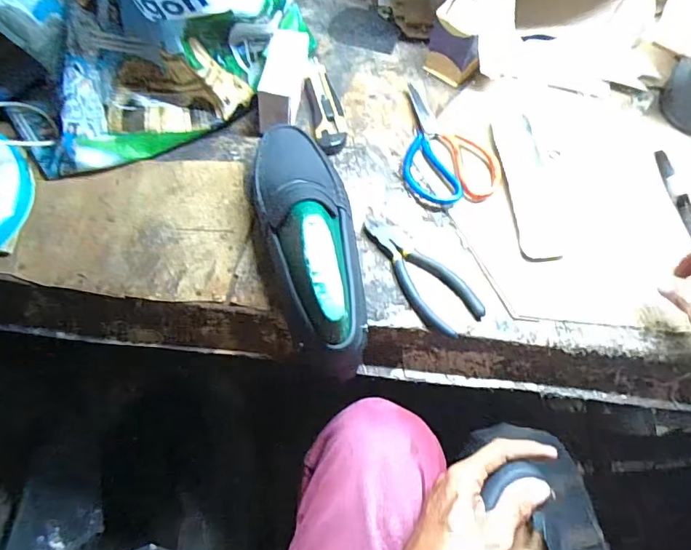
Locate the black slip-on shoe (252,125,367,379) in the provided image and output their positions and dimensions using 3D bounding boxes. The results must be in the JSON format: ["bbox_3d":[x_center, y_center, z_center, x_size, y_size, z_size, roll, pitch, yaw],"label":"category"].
[{"bbox_3d":[-0.033,-0.042,0.451,0.089,0.097,0.270,-9,64,-7],"label":"black slip-on shoe"}]

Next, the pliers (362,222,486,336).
[{"bbox_3d":[0.073,-0.004,0.484,0.058,0.014,0.148,-31,69,-16],"label":"pliers"}]

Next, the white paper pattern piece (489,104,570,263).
[{"bbox_3d":[0.205,-0.109,0.538,0.052,0.007,0.197,-2,69,-7],"label":"white paper pattern piece"}]

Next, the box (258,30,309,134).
[{"bbox_3d":[-0.070,-0.221,0.559,0.041,0.070,0.117,8,64,2],"label":"box"}]

